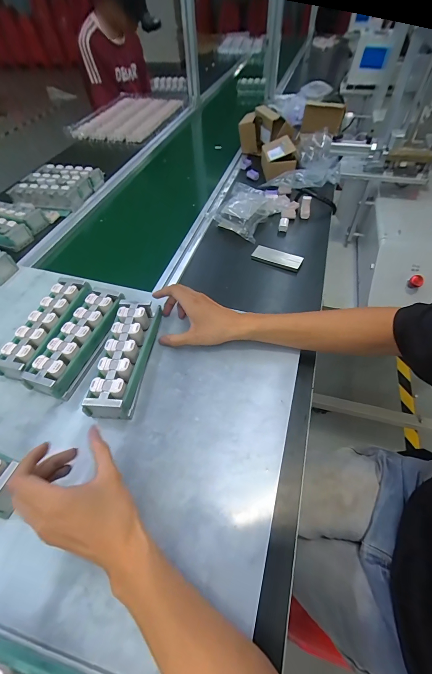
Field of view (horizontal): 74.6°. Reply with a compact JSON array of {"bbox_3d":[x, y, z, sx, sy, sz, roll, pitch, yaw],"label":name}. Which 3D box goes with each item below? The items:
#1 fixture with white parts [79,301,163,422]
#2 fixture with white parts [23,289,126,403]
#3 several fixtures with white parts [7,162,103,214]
[{"bbox_3d":[-0.137,0.028,0.434,0.063,0.048,0.192,4,54,6],"label":"fixture with white parts"},{"bbox_3d":[-0.214,0.004,0.455,0.063,0.048,0.192,15,56,14],"label":"fixture with white parts"},{"bbox_3d":[-0.468,-0.443,0.835,0.212,0.043,0.197,14,56,13],"label":"several fixtures with white parts"}]

